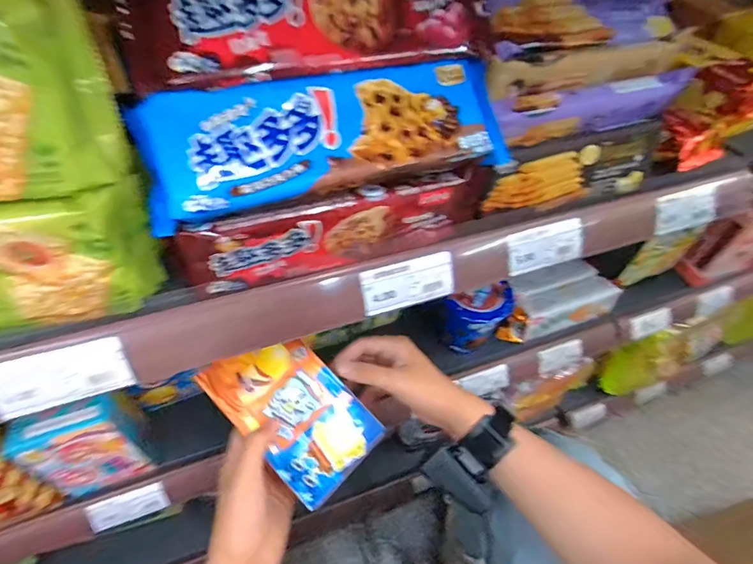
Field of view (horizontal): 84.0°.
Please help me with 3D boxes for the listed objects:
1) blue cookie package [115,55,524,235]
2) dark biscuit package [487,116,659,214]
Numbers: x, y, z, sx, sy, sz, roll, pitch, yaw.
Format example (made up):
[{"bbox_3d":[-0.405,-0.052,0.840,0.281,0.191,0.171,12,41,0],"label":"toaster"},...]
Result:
[{"bbox_3d":[-0.029,-0.092,0.272,0.221,0.043,0.074,-15,87,-15],"label":"blue cookie package"},{"bbox_3d":[0.166,-0.098,0.349,0.160,0.059,0.030,-14,54,-14],"label":"dark biscuit package"}]

